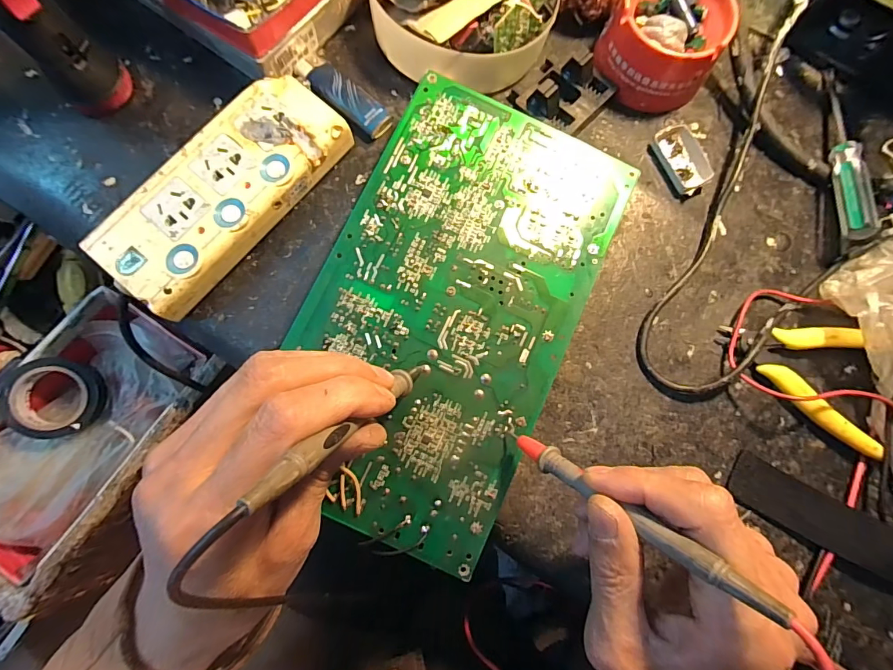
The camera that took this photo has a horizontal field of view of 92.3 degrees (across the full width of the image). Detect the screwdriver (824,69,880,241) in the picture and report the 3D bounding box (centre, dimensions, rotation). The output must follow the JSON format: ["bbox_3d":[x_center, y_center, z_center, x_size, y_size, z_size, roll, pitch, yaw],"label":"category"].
[{"bbox_3d":[0.291,-0.139,0.314,0.014,0.018,0.152,12,68,0],"label":"screwdriver"}]

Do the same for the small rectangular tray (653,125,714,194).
[{"bbox_3d":[0.174,-0.131,0.319,0.029,0.007,0.049,-29,83,-6],"label":"small rectangular tray"}]

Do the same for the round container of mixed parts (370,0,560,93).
[{"bbox_3d":[0.008,-0.249,0.308,0.124,0.050,0.135,0,81,-2],"label":"round container of mixed parts"}]

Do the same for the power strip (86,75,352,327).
[{"bbox_3d":[-0.147,-0.095,0.289,0.070,0.032,0.170,43,82,5],"label":"power strip"}]

